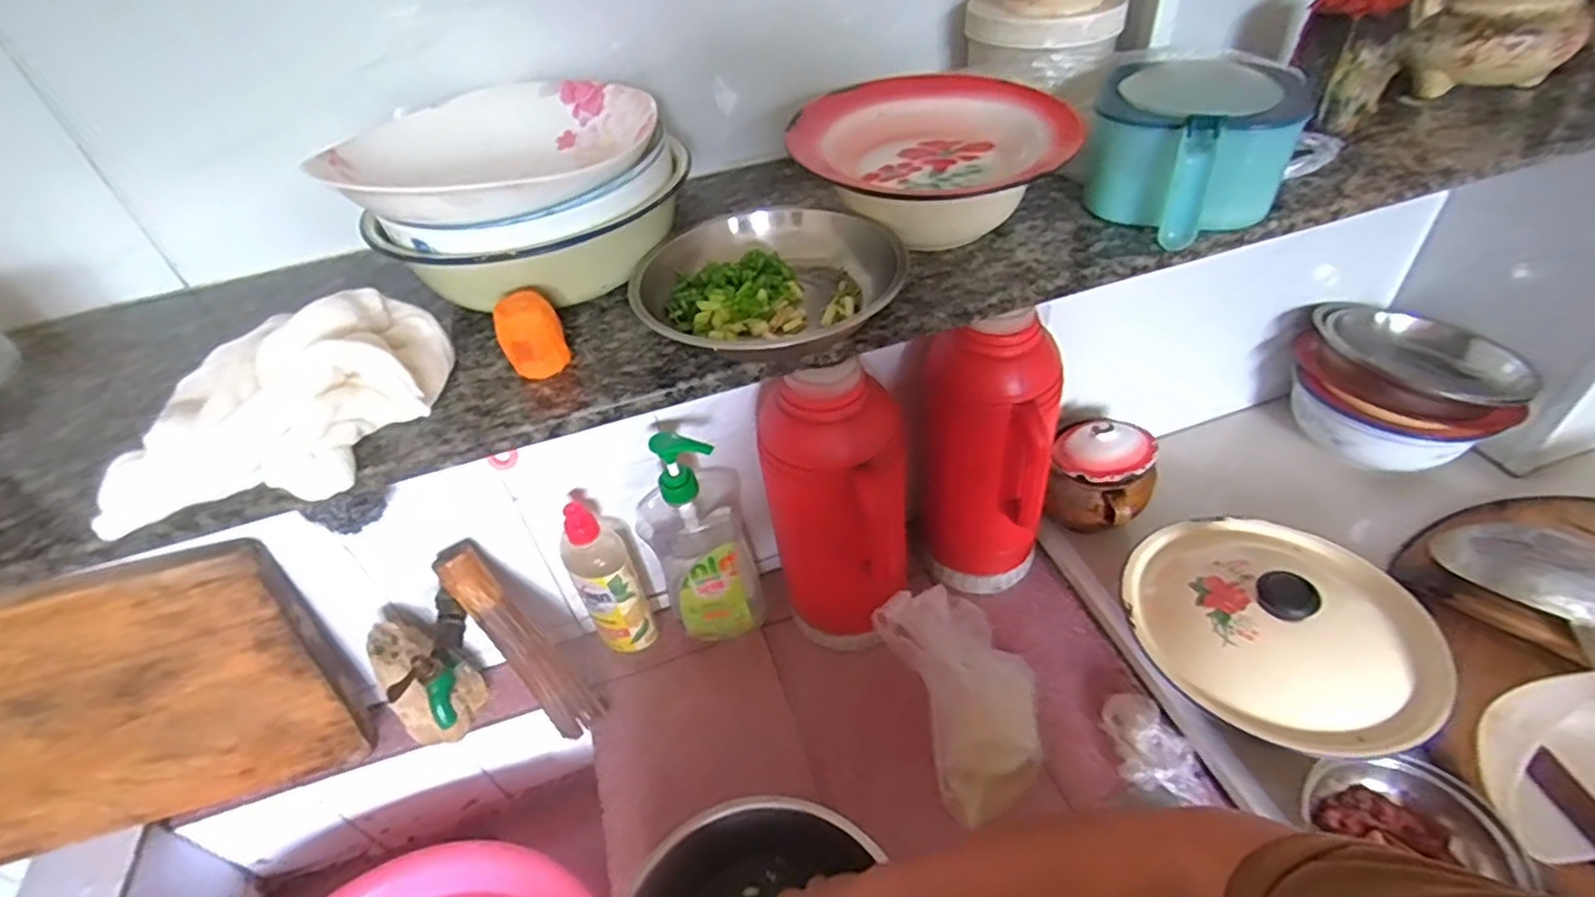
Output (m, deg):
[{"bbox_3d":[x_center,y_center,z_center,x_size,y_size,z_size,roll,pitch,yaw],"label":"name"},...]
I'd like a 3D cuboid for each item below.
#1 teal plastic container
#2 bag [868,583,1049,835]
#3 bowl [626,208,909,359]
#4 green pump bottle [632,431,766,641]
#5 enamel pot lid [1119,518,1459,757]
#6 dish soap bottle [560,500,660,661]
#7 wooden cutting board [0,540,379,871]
[{"bbox_3d":[0.275,-0.216,0.498,0.124,0.072,0.174,18,49,25],"label":"teal plastic container"},{"bbox_3d":[0.149,0.206,0.635,0.132,0.233,0.059,-38,23,-29],"label":"bag"},{"bbox_3d":[-0.027,-0.108,0.451,0.154,0.041,0.152,-4,43,4],"label":"bowl"},{"bbox_3d":[-0.100,0.093,0.735,0.106,0.270,0.083,-15,44,-9],"label":"green pump bottle"},{"bbox_3d":[0.428,0.150,0.634,0.232,0.066,0.236,-4,43,4],"label":"enamel pot lid"},{"bbox_3d":[-0.197,0.133,0.734,0.065,0.187,0.064,-24,45,-17],"label":"dish soap bottle"},{"bbox_3d":[-0.711,0.264,0.607,0.560,0.282,0.033,-17,33,-10],"label":"wooden cutting board"}]

